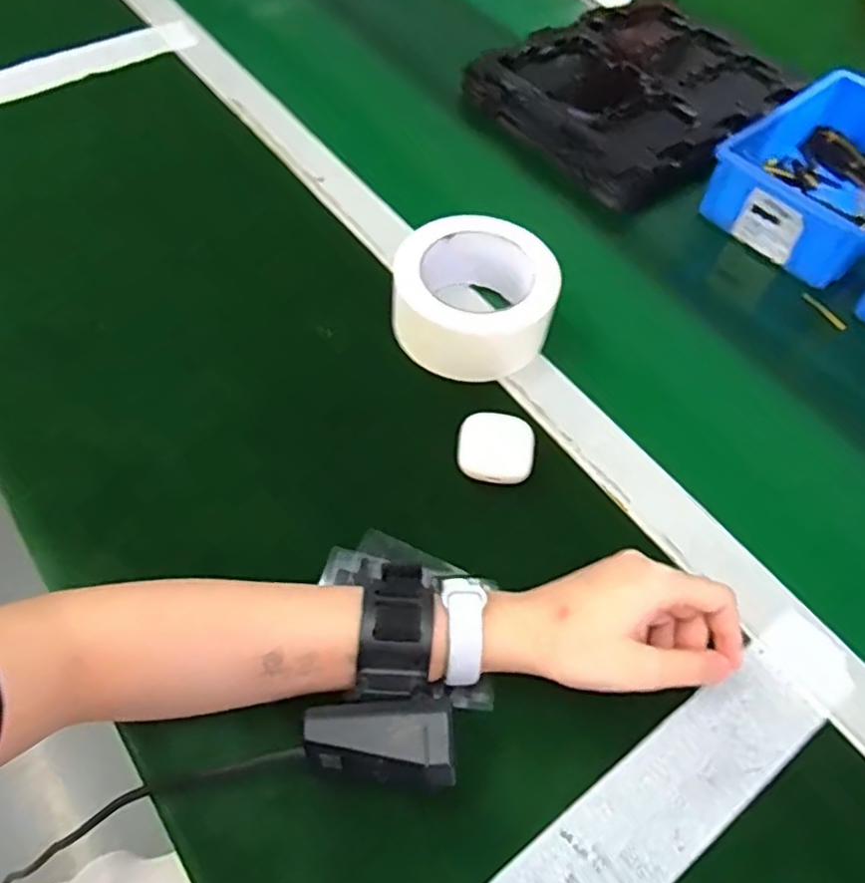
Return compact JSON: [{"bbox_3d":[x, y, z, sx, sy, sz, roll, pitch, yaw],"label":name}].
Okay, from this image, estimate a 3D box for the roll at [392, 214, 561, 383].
[{"bbox_3d":[0.027,-0.104,0.483,0.107,0.056,0.104,2,58,-3],"label":"roll"}]

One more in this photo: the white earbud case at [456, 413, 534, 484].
[{"bbox_3d":[0.041,0.005,0.443,0.047,0.018,0.044,7,58,0],"label":"white earbud case"}]

